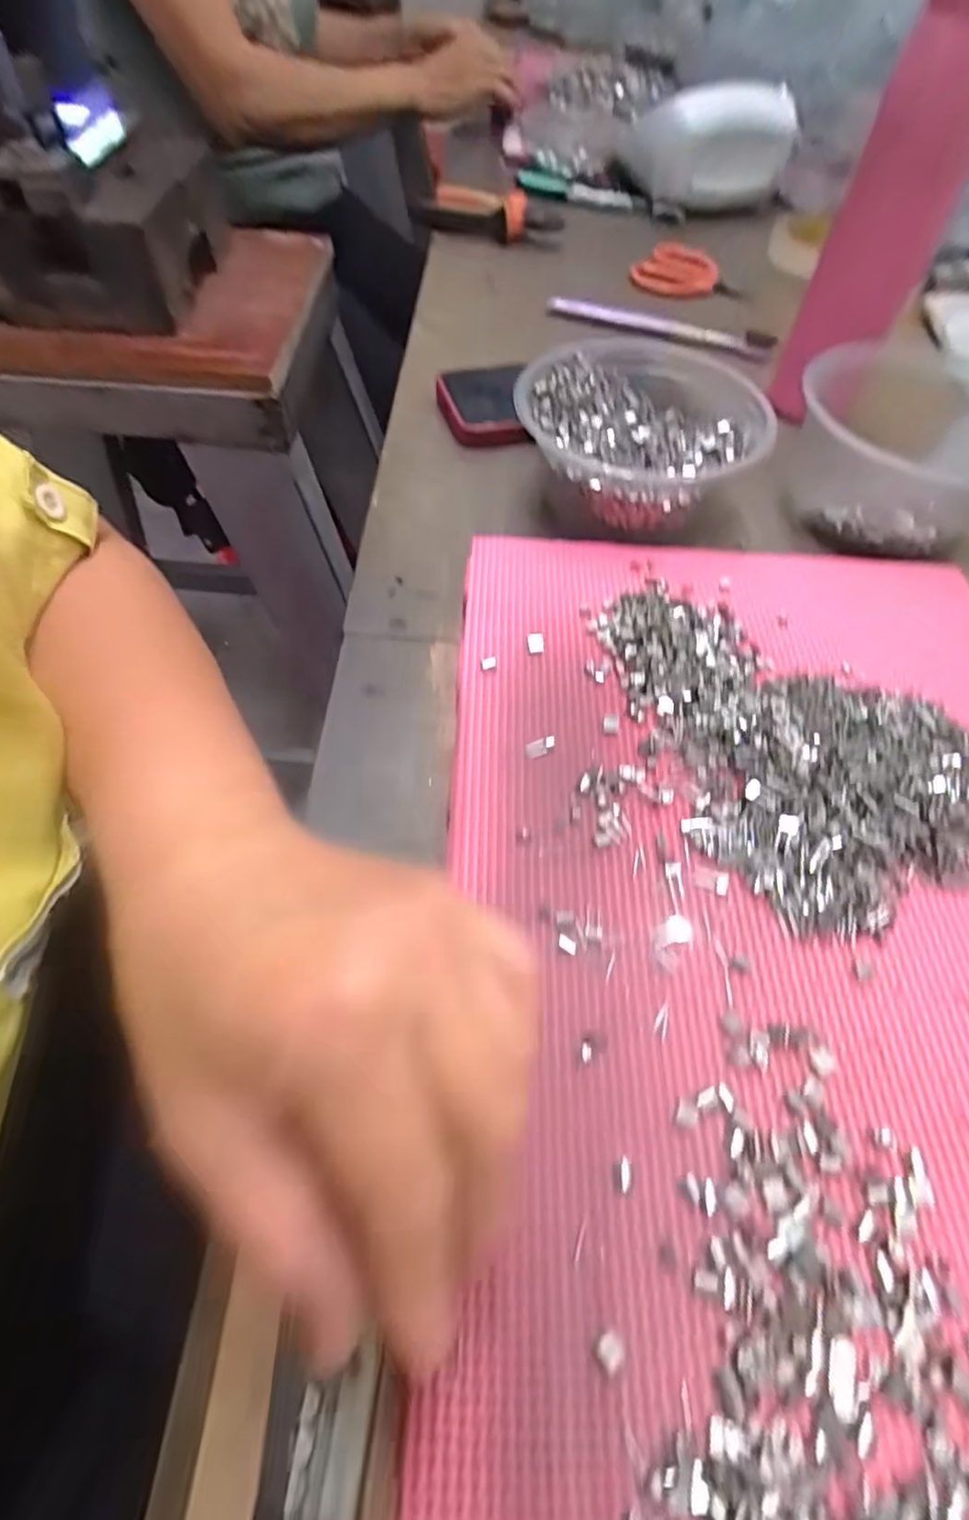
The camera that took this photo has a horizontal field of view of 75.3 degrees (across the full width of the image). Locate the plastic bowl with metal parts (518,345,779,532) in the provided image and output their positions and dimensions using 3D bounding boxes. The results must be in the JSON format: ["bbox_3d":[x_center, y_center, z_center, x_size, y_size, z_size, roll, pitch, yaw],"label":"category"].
[{"bbox_3d":[0.090,-0.182,0.369,0.144,0.062,0.133,2,57,-3],"label":"plastic bowl with metal parts"}]

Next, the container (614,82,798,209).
[{"bbox_3d":[0.240,-0.670,0.688,0.168,0.092,0.086,-13,59,-10],"label":"container"}]

